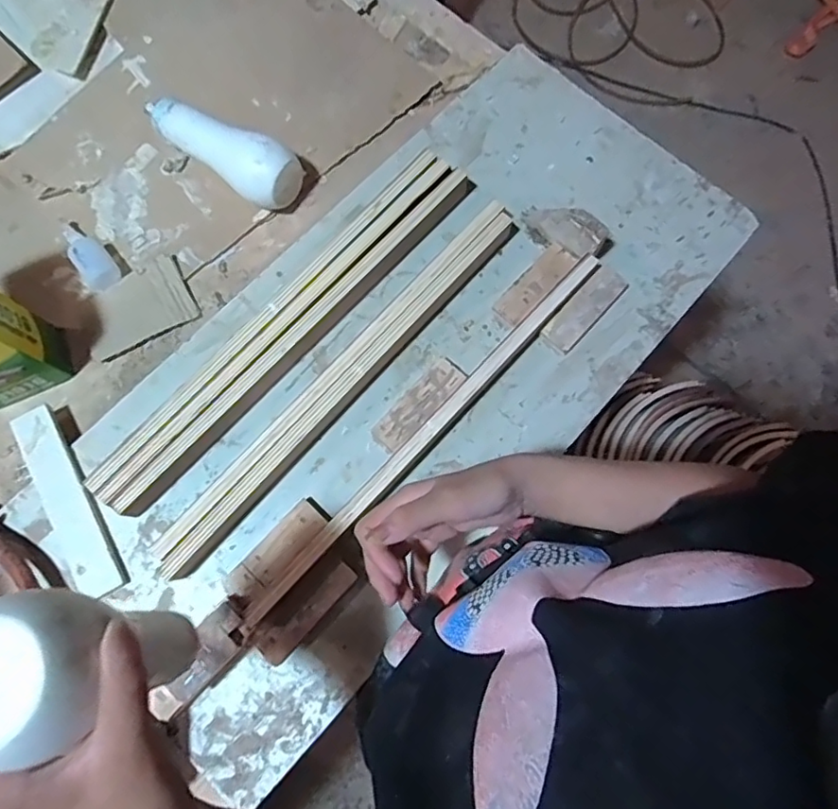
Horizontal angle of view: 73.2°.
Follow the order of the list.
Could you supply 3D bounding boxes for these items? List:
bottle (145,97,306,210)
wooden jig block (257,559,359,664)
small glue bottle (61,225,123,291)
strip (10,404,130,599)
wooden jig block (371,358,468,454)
[{"bbox_3d":[-0.217,-0.273,0.601,0.191,0.059,0.066,28,76,6],"label":"bottle"},{"bbox_3d":[-0.096,0.181,0.494,0.026,0.014,0.099,44,78,9],"label":"wooden jig block"},{"bbox_3d":[-0.346,-0.160,0.586,0.035,0.025,0.087,-35,79,-11],"label":"small glue bottle"},{"bbox_3d":[-0.321,0.087,0.516,0.041,0.012,0.186,-29,78,-9],"label":"strip"},{"bbox_3d":[0.001,0.001,0.540,0.032,0.015,0.102,43,77,9],"label":"wooden jig block"}]

